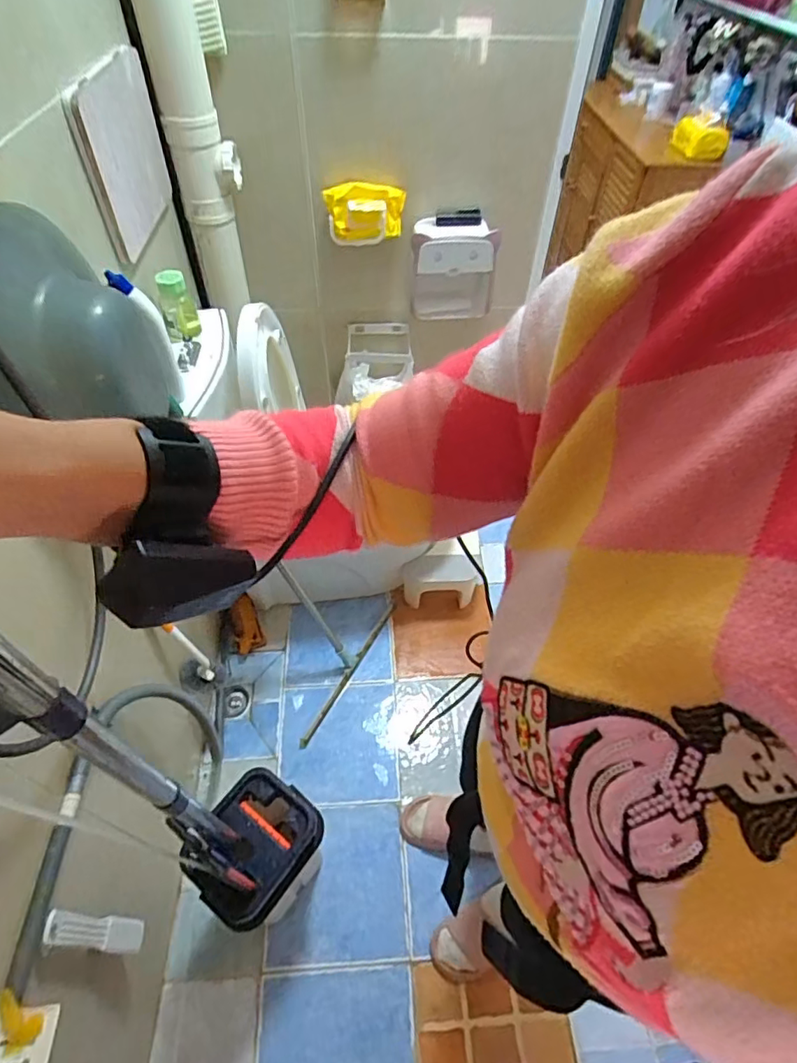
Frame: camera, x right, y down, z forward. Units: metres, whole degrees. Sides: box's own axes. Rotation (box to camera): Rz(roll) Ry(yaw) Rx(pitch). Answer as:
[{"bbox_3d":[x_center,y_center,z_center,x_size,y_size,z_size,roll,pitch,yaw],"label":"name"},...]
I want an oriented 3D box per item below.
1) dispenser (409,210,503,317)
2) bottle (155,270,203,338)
[{"bbox_3d":[0.140,-0.679,1.431,0.213,0.229,0.112,0,51,-2],"label":"dispenser"},{"bbox_3d":[-0.453,-0.469,1.124,0.065,0.128,0.050,-14,53,-13],"label":"bottle"}]

